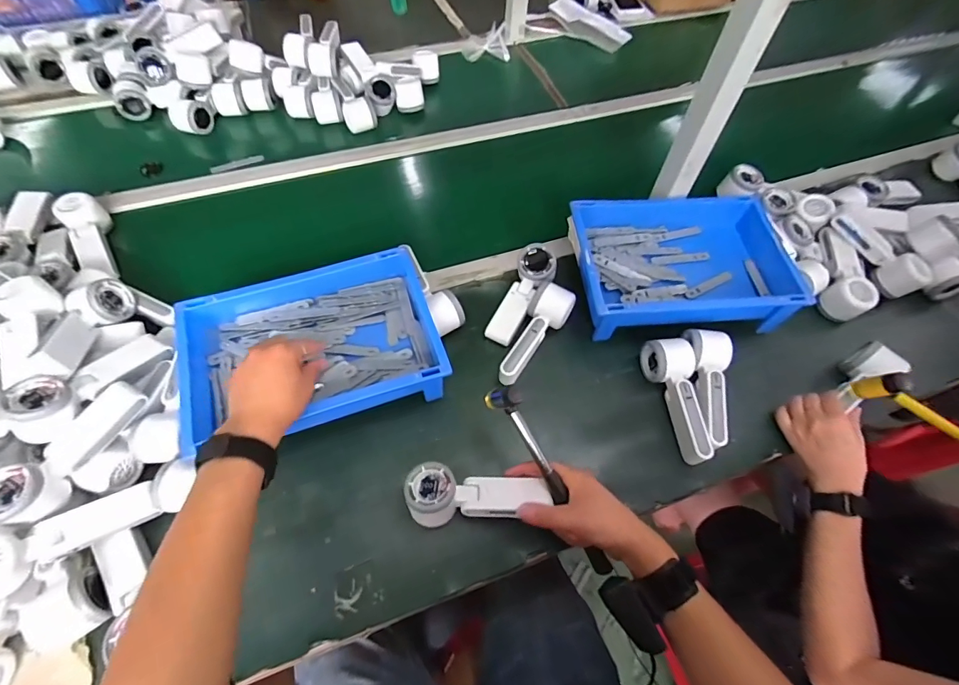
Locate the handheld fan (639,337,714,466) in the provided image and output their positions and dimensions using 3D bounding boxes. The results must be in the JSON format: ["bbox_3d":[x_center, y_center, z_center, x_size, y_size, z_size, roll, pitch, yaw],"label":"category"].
[{"bbox_3d":[0.262,0.074,0.572,0.057,0.052,0.164,0,59,-2],"label":"handheld fan"}]

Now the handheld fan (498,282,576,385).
[{"bbox_3d":[0.080,-0.010,0.618,0.057,0.050,0.165,26,62,13],"label":"handheld fan"}]

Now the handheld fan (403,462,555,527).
[{"bbox_3d":[-0.003,0.176,0.505,0.159,0.052,0.058,0,59,-2],"label":"handheld fan"}]

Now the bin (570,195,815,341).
[{"bbox_3d":[0.302,-0.128,0.674,0.305,0.081,0.237,-3,59,-4],"label":"bin"}]

